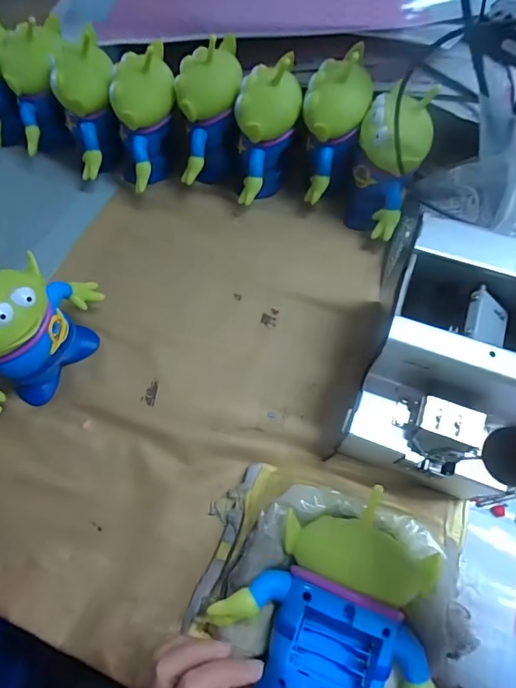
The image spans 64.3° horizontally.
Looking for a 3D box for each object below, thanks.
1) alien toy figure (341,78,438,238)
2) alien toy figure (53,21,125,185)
[{"bbox_3d":[0.143,-0.199,0.466,0.075,0.120,0.136,16,67,8],"label":"alien toy figure"},{"bbox_3d":[-0.200,-0.281,0.492,0.070,0.145,0.067,-1,31,0],"label":"alien toy figure"}]

